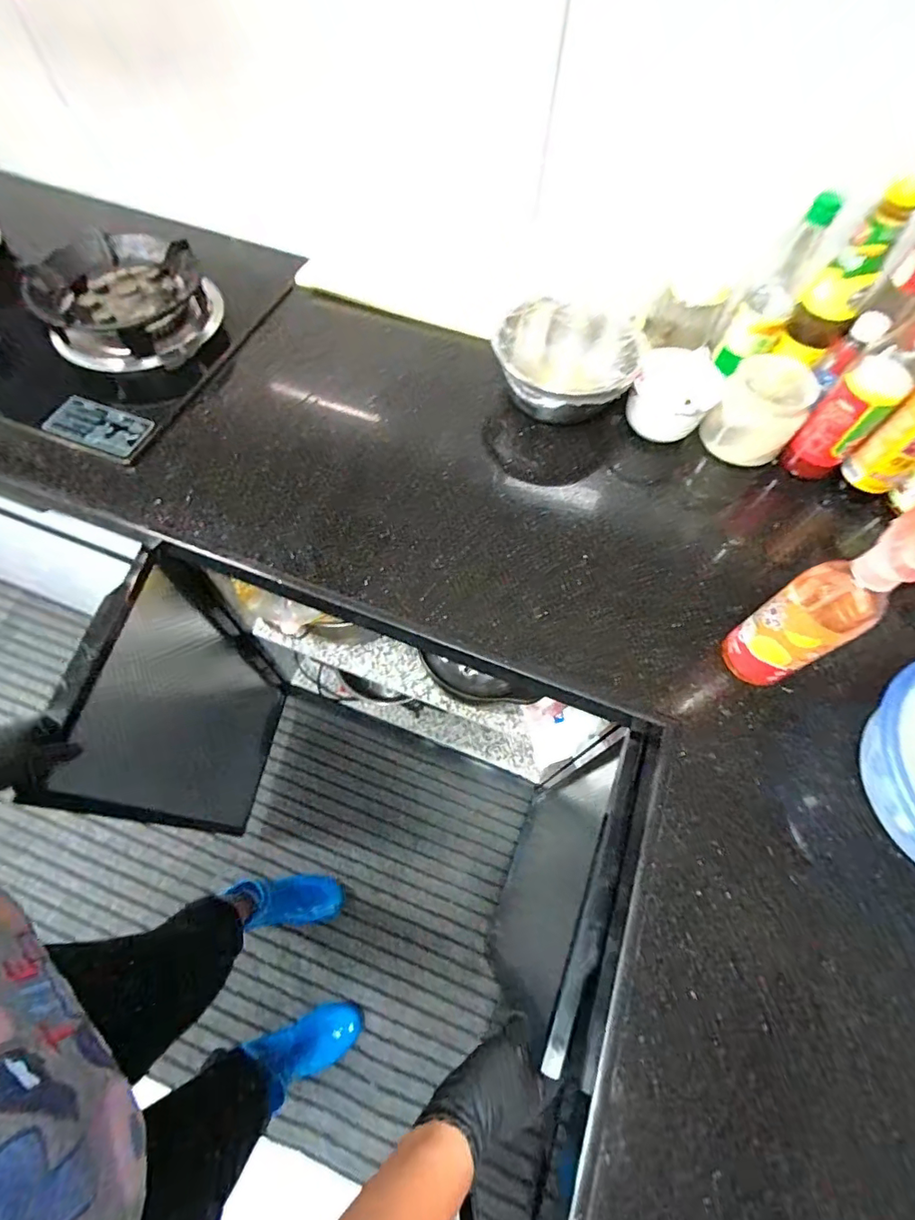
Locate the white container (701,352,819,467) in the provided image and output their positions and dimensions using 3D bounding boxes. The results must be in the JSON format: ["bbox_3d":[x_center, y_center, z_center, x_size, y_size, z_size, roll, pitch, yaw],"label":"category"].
[{"bbox_3d":[0.400,-0.264,0.681,0.107,0.102,0.085,32,65,12],"label":"white container"}]

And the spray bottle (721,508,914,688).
[{"bbox_3d":[0.334,0.001,0.468,0.071,0.248,0.069,-24,67,-15],"label":"spray bottle"}]

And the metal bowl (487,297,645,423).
[{"bbox_3d":[0.149,-0.327,0.716,0.179,0.107,0.179,1,63,-3],"label":"metal bowl"}]

